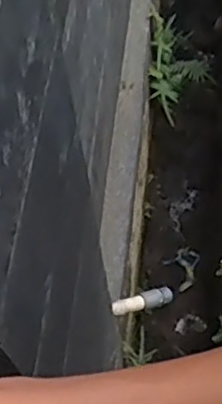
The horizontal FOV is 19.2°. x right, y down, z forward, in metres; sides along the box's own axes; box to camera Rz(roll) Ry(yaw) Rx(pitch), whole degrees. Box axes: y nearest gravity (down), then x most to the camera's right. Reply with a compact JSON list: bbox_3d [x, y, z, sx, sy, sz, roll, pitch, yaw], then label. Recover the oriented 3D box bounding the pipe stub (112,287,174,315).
[{"bbox_3d":[0.074,0.227,1.505,0.167,0.030,0.039,-9,57,-31],"label":"pipe stub"}]

